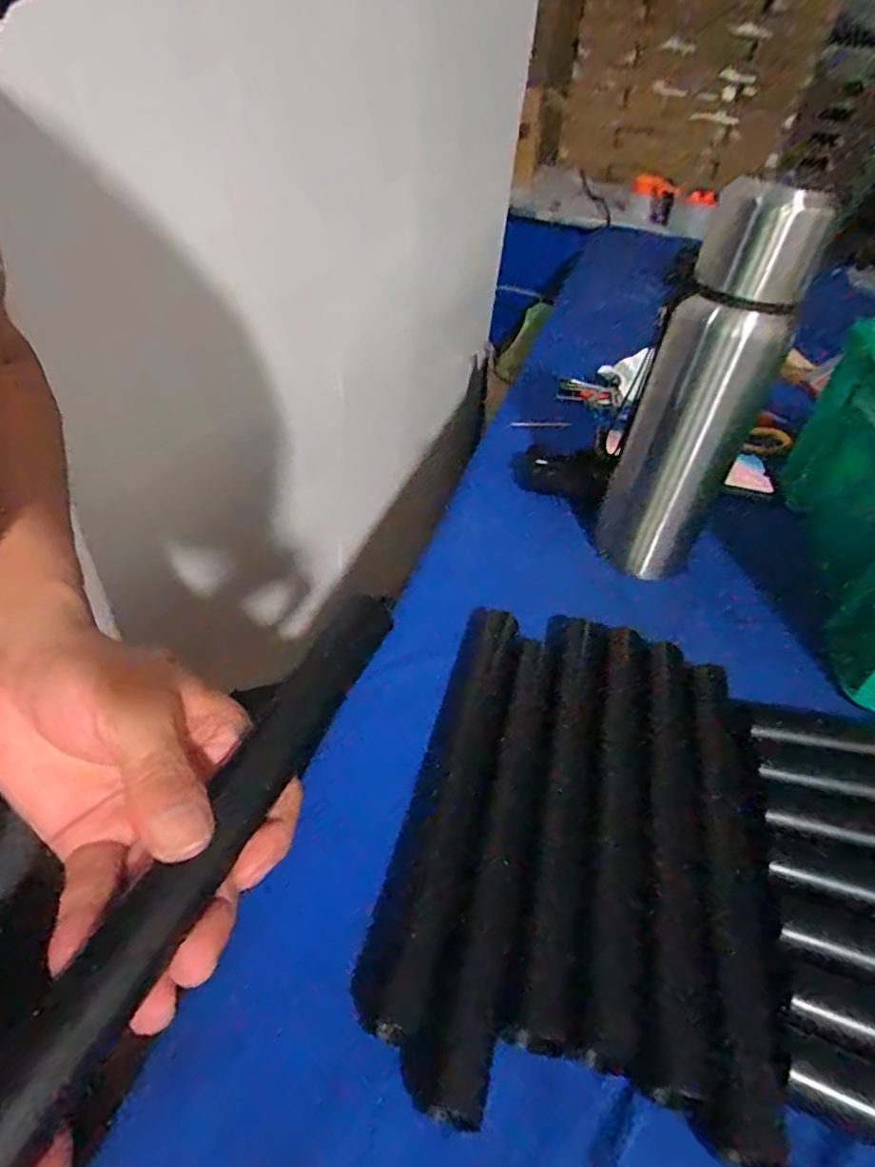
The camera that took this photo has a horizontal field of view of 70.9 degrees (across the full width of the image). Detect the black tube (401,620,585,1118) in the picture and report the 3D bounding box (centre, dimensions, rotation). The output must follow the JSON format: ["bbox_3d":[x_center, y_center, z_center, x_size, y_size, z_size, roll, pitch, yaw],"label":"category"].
[{"bbox_3d":[0.042,0.105,0.294,0.031,0.024,0.237,17,42,13],"label":"black tube"}]

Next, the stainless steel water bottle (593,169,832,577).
[{"bbox_3d":[0.154,-0.108,0.374,0.061,0.224,0.065,16,41,10],"label":"stainless steel water bottle"}]

